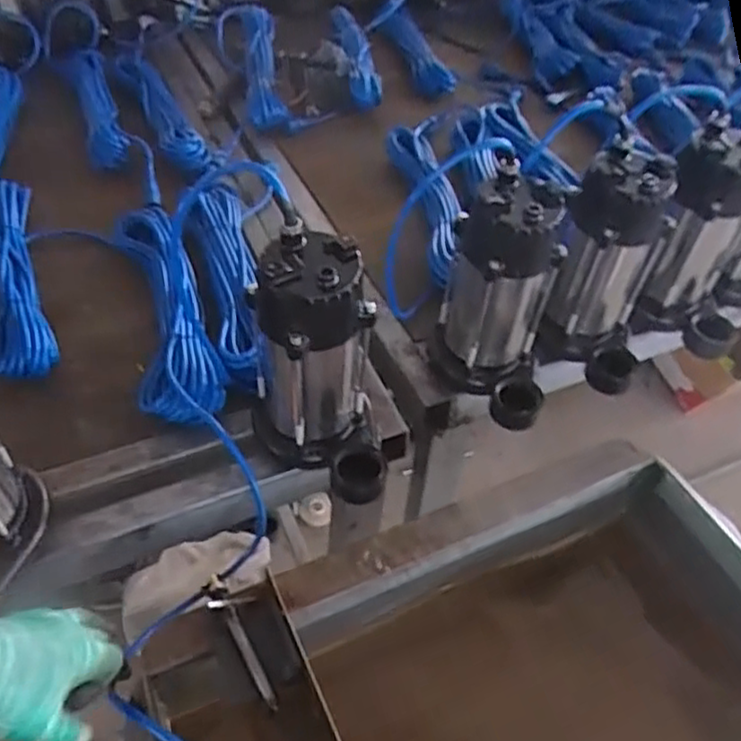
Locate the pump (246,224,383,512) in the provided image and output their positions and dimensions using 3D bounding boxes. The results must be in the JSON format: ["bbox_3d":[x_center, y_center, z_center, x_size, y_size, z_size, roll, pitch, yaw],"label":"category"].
[{"bbox_3d":[-0.048,0.006,0.641,0.120,0.241,0.135,-4,47,-8],"label":"pump"}]

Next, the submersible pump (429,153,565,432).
[{"bbox_3d":[0.146,-0.074,0.719,0.102,0.230,0.160,-33,57,-30],"label":"submersible pump"}]

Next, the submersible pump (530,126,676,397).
[{"bbox_3d":[0.263,-0.105,0.760,0.128,0.231,0.118,22,49,16],"label":"submersible pump"}]

